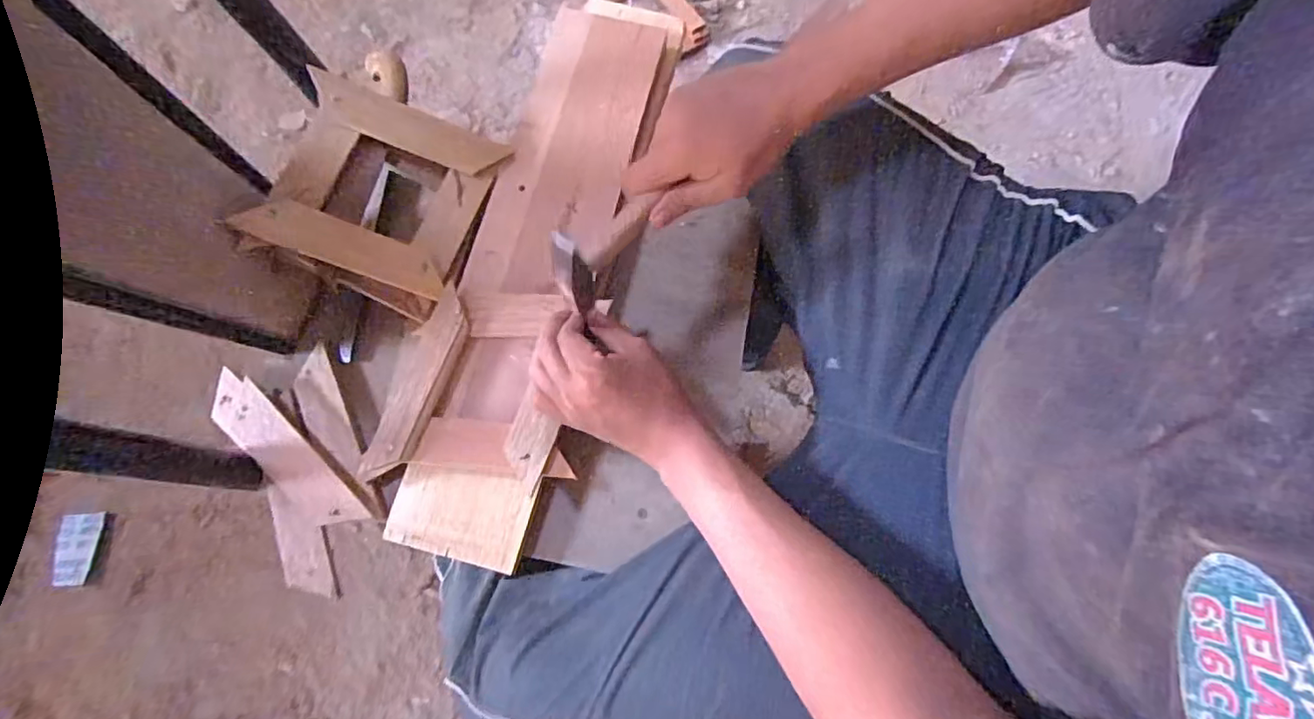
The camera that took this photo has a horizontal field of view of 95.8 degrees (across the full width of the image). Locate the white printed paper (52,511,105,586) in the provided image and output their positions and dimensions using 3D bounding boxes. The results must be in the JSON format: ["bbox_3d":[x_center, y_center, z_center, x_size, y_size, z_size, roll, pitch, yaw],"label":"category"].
[{"bbox_3d":[-0.842,0.273,0.860,0.060,0.006,0.099,4,74,0],"label":"white printed paper"}]

